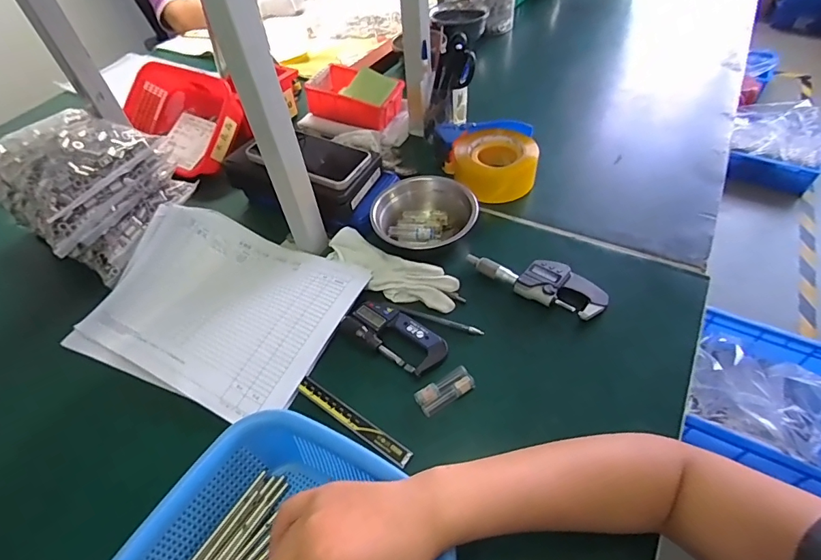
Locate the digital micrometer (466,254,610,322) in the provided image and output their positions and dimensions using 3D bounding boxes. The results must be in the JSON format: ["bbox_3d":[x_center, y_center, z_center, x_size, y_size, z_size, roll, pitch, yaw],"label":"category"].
[{"bbox_3d":[0.145,-0.005,0.513,0.157,0.021,0.056,24,55,23],"label":"digital micrometer"}]

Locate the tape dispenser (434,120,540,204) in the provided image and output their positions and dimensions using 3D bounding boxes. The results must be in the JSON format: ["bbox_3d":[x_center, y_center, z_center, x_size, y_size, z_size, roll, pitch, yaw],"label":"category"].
[{"bbox_3d":[0.116,-0.176,0.641,0.131,0.051,0.128,-13,49,-6],"label":"tape dispenser"}]

